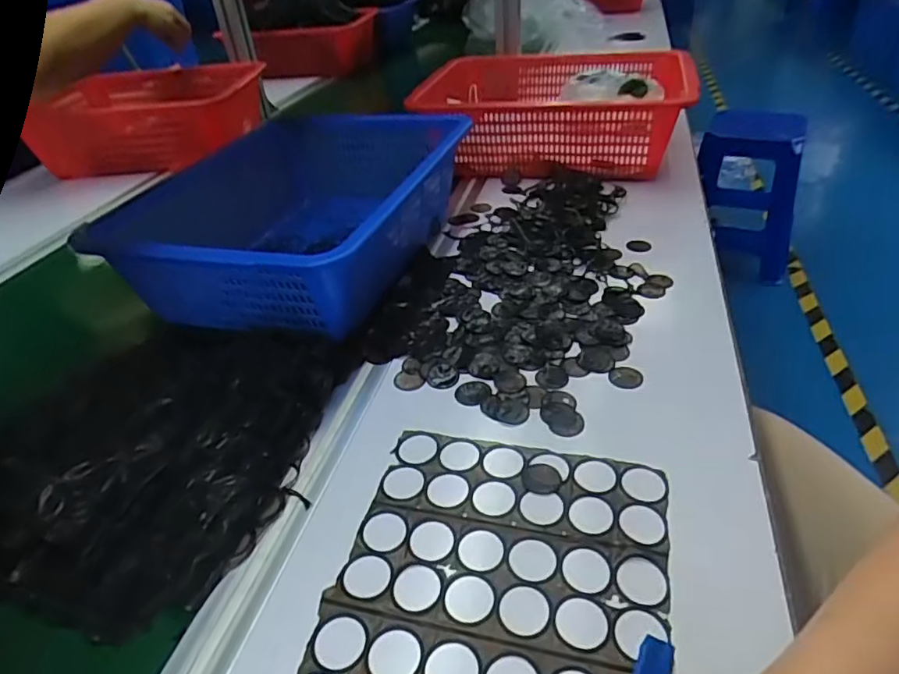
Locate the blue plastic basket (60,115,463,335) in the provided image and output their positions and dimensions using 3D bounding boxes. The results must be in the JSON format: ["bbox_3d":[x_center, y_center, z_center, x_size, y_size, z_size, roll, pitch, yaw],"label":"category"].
[{"bbox_3d":[-0.165,-0.141,0.670,0.267,0.115,0.394,5,39,13],"label":"blue plastic basket"}]

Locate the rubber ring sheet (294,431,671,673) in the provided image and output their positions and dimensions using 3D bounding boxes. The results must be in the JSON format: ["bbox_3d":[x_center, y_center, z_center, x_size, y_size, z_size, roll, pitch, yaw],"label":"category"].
[{"bbox_3d":[0.022,0.169,0.328,0.195,0.007,0.287,6,38,14],"label":"rubber ring sheet"}]

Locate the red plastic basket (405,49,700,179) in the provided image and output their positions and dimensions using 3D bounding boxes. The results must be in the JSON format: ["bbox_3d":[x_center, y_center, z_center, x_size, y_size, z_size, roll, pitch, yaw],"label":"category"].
[{"bbox_3d":[0.144,-0.340,0.893,0.404,0.113,0.330,5,39,13],"label":"red plastic basket"}]

